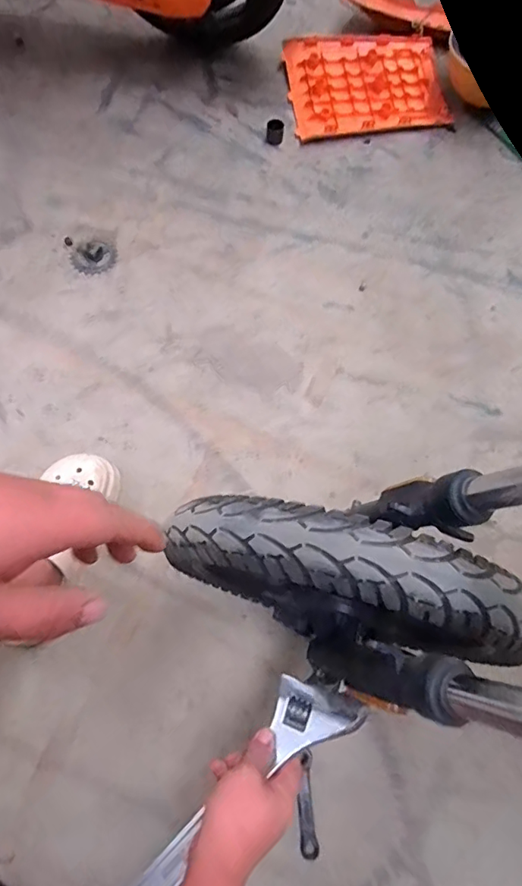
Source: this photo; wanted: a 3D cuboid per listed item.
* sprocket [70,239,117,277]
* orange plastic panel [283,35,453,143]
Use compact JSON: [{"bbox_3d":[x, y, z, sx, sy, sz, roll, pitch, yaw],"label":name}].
[{"bbox_3d":[-0.309,-0.347,0.934,0.082,0.010,0.076,0,70,-1],"label":"sprocket"},{"bbox_3d":[0.225,-0.782,1.093,0.329,0.031,0.272,-6,70,-3],"label":"orange plastic panel"}]

